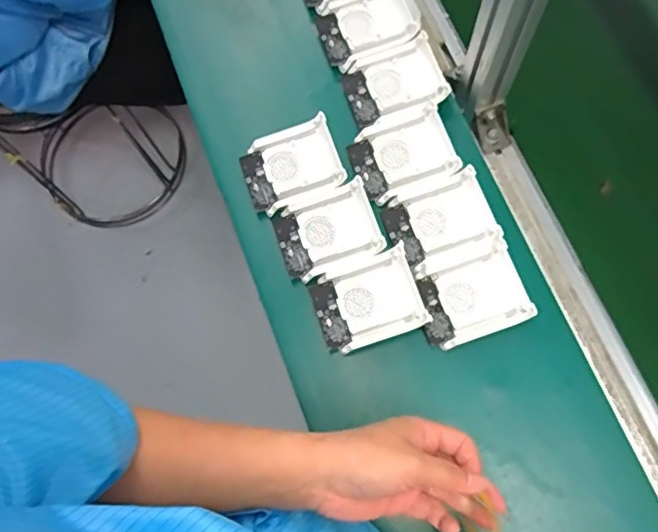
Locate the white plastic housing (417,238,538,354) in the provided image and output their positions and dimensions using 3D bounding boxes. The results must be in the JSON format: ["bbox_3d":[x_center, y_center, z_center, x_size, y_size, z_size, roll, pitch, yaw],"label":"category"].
[{"bbox_3d":[0.151,0.033,0.643,0.105,0.027,0.086,-20,74,-3],"label":"white plastic housing"}]

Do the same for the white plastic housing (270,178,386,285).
[{"bbox_3d":[-0.002,-0.039,0.678,0.107,0.020,0.087,-19,74,-3],"label":"white plastic housing"}]

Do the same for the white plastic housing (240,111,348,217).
[{"bbox_3d":[-0.044,-0.116,0.700,0.111,0.038,0.095,-18,74,-3],"label":"white plastic housing"}]

